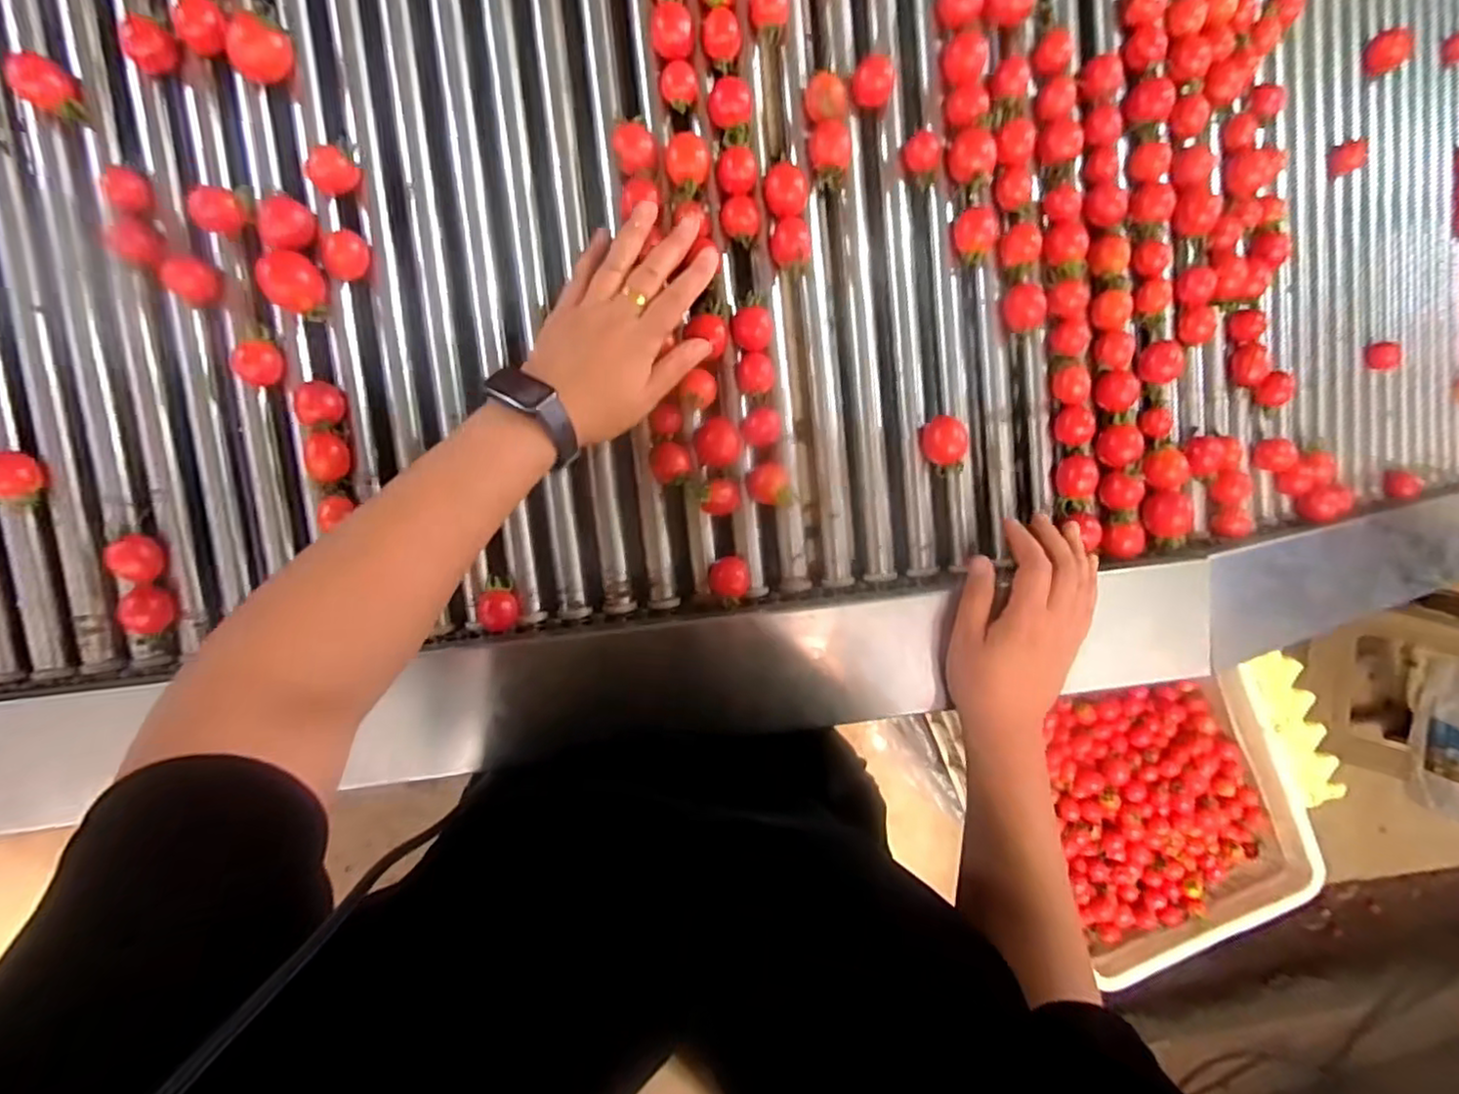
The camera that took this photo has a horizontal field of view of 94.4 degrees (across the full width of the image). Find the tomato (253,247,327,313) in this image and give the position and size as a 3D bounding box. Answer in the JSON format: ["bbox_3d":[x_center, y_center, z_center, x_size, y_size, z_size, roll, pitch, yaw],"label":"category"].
[{"bbox_3d":[-0.277,-0.168,0.430,0.030,0.032,0.034,20,94,-7],"label":"tomato"}]

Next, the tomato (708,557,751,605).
[{"bbox_3d":[0.000,0.021,0.477,0.027,0.023,0.029,-1,96,-5],"label":"tomato"}]

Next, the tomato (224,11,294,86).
[{"bbox_3d":[-0.291,-0.309,0.419,0.036,0.025,0.034,-1,96,-5],"label":"tomato"}]

